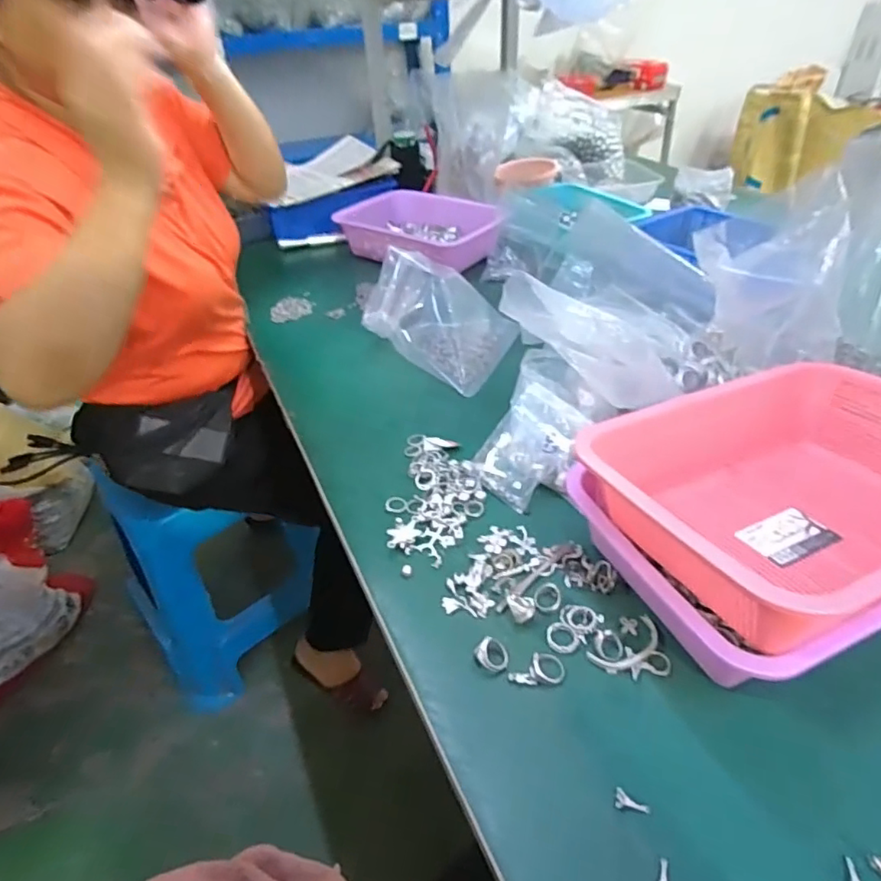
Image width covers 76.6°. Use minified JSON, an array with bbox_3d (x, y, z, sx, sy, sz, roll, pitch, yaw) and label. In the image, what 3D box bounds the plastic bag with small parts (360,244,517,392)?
[{"bbox_3d":[0.015,-0.188,0.794,0.183,0.130,0.172,26,47,31],"label":"plastic bag with small parts"}]

